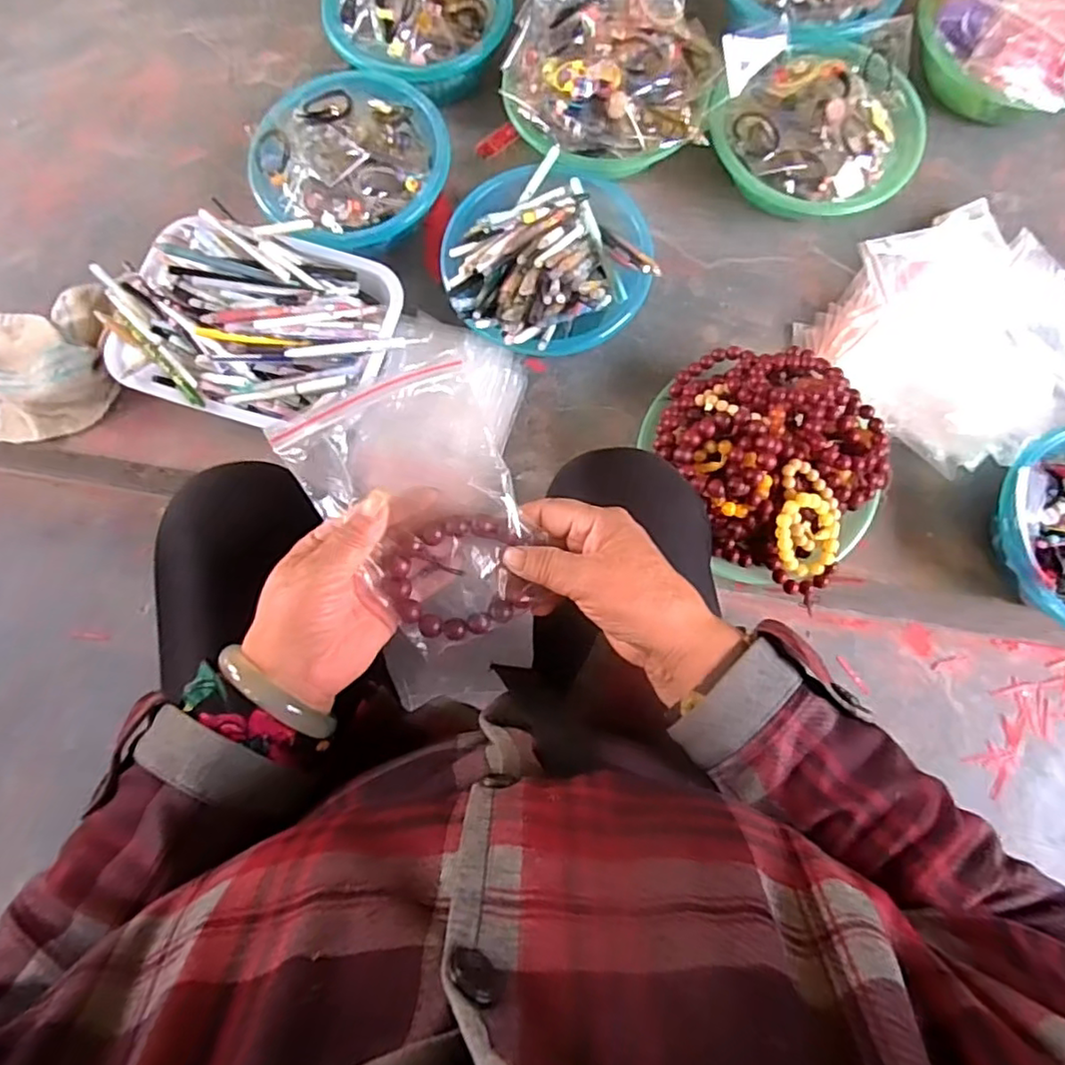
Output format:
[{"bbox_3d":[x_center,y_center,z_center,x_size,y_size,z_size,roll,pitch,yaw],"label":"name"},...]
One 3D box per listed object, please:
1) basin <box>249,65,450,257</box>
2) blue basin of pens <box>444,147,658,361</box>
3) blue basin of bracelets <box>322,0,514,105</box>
[{"bbox_3d":[-0.213,-0.432,0.740,0.213,0.087,0.219,0,77,0],"label":"basin"},{"bbox_3d":[0.015,-0.294,0.689,0.215,0.118,0.205,0,77,0],"label":"blue basin of pens"},{"bbox_3d":[-0.137,-0.629,0.778,0.221,0.098,0.190,-23,77,-5],"label":"blue basin of bracelets"}]

